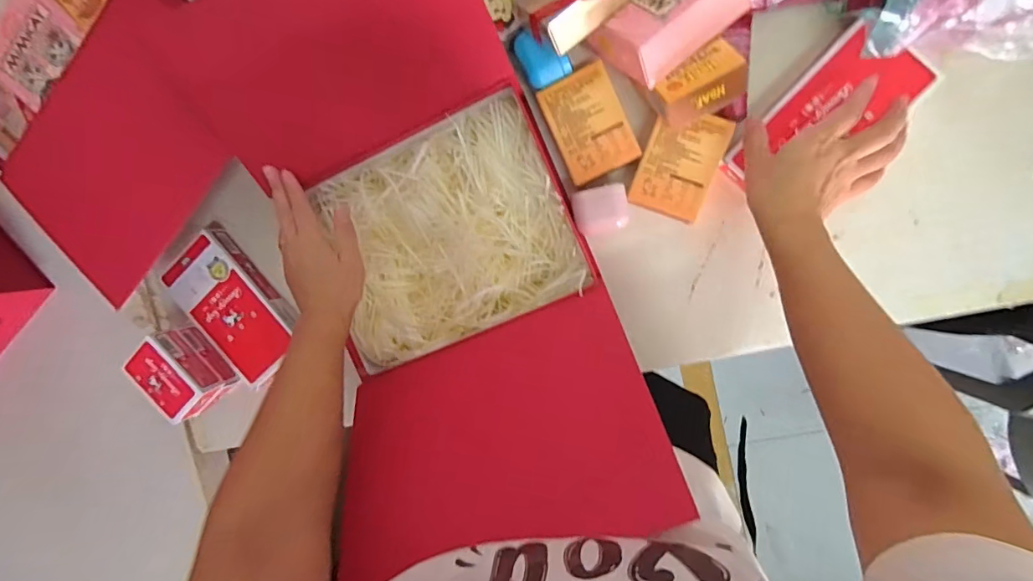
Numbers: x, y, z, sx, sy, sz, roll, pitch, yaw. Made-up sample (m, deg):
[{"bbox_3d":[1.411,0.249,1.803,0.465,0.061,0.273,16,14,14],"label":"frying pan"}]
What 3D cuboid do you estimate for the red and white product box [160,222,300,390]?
[{"bbox_3d":[-0.333,0.019,0.558,0.099,0.036,0.169,-40,87,9],"label":"red and white product box"}]

